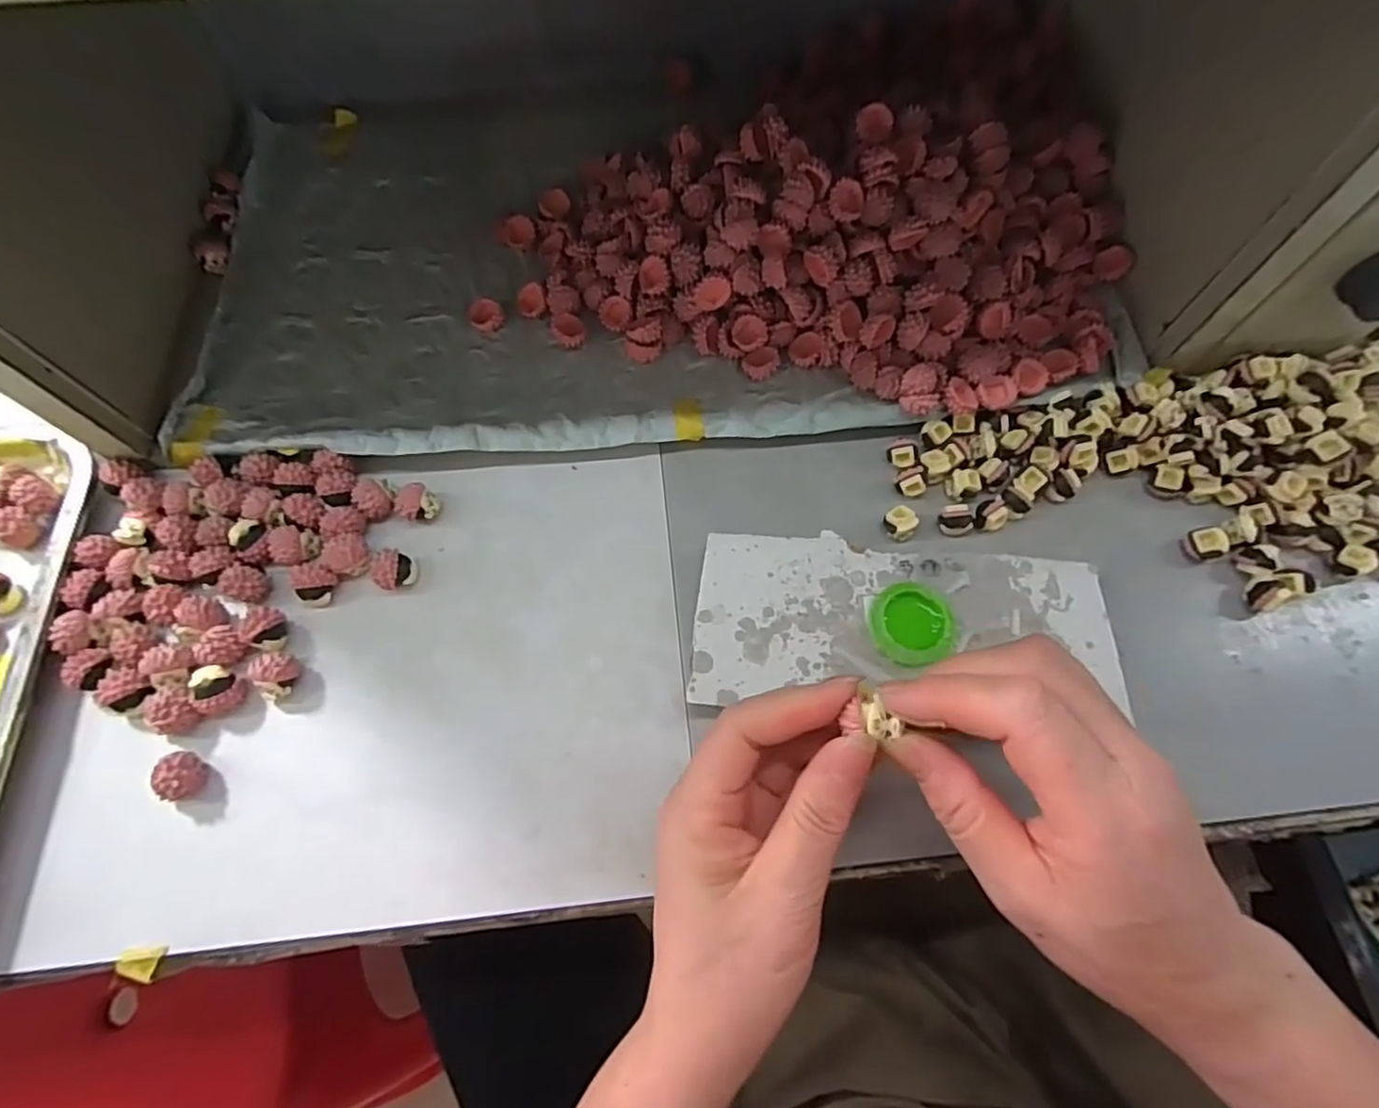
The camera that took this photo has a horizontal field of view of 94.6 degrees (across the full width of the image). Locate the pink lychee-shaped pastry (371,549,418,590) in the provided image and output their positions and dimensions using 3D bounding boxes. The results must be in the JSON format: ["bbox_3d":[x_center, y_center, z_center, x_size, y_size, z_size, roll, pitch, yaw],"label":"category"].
[{"bbox_3d":[-0.147,0.008,0.317,0.016,0.019,0.019,33,73,13],"label":"pink lychee-shaped pastry"}]

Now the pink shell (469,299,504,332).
[{"bbox_3d":[-0.117,-0.138,0.369,0.018,0.011,0.019,0,67,1],"label":"pink shell"}]

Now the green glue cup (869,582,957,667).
[{"bbox_3d":[0.102,0.032,0.293,0.036,0.009,0.038,0,67,1],"label":"green glue cup"}]

